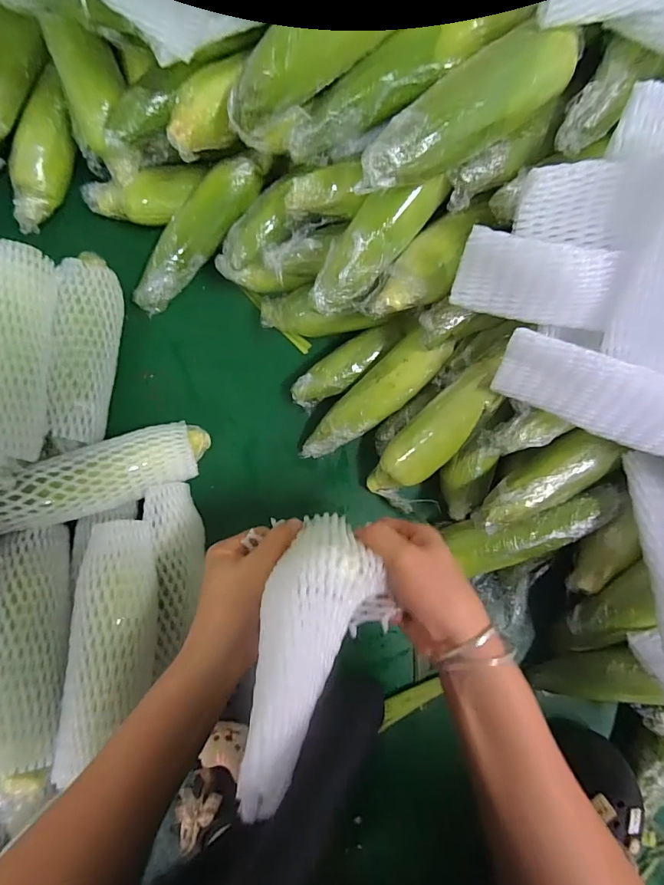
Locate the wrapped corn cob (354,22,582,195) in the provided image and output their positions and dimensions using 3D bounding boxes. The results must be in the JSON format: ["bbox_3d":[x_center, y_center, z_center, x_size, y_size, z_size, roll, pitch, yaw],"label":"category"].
[{"bbox_3d":[0.110,-0.256,0.324,0.224,0.044,0.055,-40,85,-7],"label":"wrapped corn cob"}]

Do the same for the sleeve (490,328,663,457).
[{"bbox_3d":[0.240,-0.026,0.341,0.212,0.065,0.010,25,50,16],"label":"sleeve"}]

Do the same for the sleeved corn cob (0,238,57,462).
[{"bbox_3d":[-0.311,-0.089,0.408,0.054,0.056,0.204,1,82,-2],"label":"sleeved corn cob"}]

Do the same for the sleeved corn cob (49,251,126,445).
[{"bbox_3d":[-0.263,-0.104,0.467,0.052,0.051,0.204,-1,82,-2],"label":"sleeved corn cob"}]

